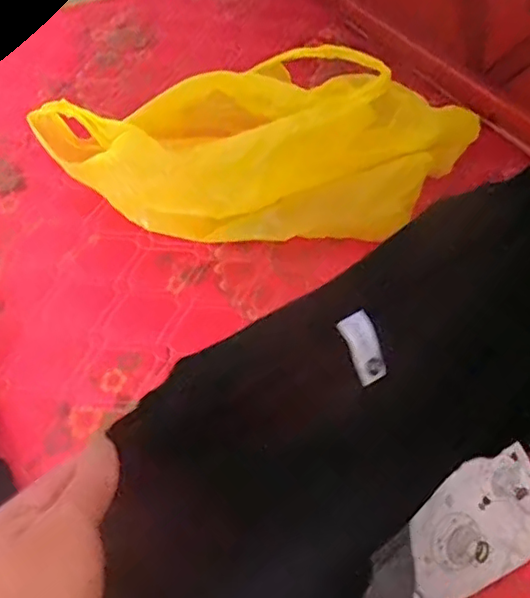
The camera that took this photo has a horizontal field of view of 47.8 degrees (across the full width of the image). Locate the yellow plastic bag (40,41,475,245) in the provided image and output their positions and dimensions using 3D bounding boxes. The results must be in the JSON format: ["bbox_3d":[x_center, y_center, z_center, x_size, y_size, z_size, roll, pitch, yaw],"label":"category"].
[{"bbox_3d":[-0.013,-0.270,1.055,0.782,0.192,0.270,-2,53,0],"label":"yellow plastic bag"}]

